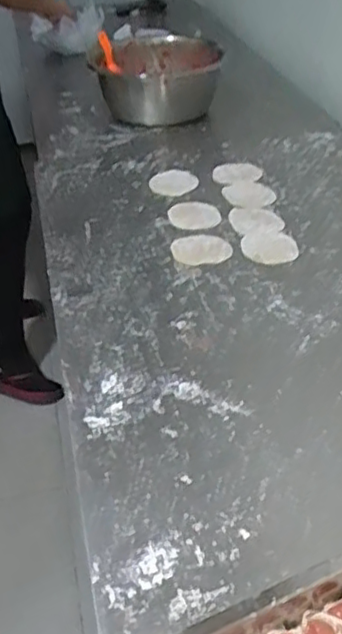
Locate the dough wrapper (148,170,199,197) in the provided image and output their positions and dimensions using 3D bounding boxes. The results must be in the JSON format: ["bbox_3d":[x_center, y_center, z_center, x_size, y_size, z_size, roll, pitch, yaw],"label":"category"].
[{"bbox_3d":[0.004,-0.224,1.080,0.081,0.005,0.089,-1,40,1],"label":"dough wrapper"}]

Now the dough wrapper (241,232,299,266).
[{"bbox_3d":[0.141,-0.099,0.932,0.078,0.004,0.079,-2,40,0],"label":"dough wrapper"}]

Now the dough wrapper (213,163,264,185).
[{"bbox_3d":[0.112,-0.246,1.106,0.088,0.004,0.088,2,42,-2],"label":"dough wrapper"}]

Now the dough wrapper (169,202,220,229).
[{"bbox_3d":[0.036,-0.159,1.005,0.078,0.006,0.078,1,43,2],"label":"dough wrapper"}]

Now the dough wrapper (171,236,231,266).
[{"bbox_3d":[0.044,-0.098,0.939,0.082,0.005,0.082,-7,41,-6],"label":"dough wrapper"}]

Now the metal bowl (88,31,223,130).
[{"bbox_3d":[-0.032,-0.482,1.305,0.229,0.122,0.263,-8,41,-8],"label":"metal bowl"}]

